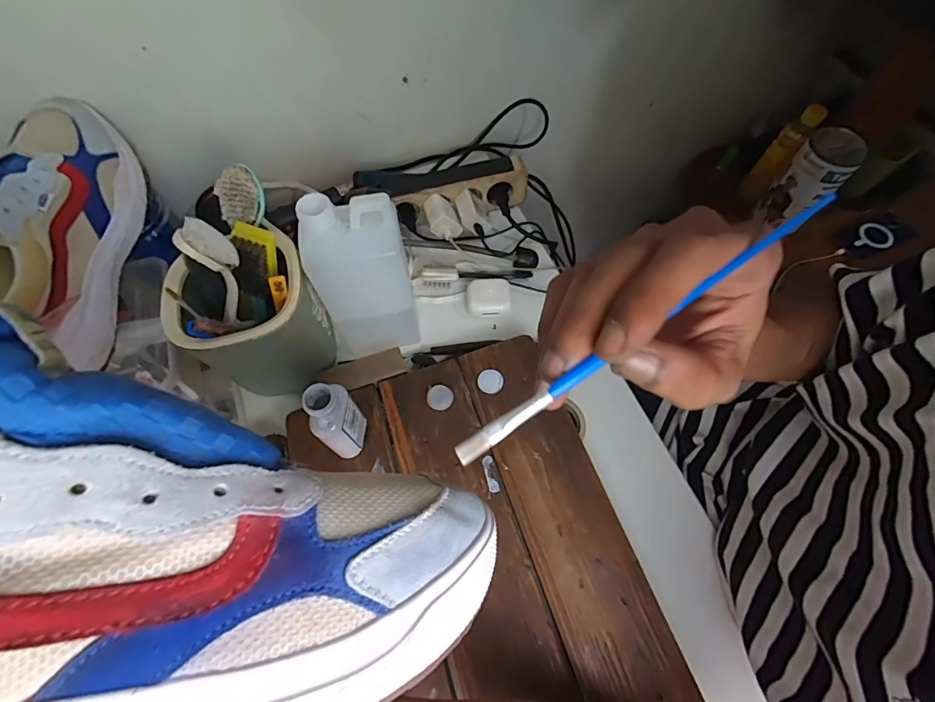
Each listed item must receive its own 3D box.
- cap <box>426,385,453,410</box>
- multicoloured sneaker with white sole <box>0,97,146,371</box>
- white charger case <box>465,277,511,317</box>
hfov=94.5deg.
[{"bbox_3d":[-0.029,0.049,0.456,0.027,0.004,0.026,0,63,1],"label":"cap"},{"bbox_3d":[-0.379,-0.118,0.396,0.097,0.093,0.268,-2,63,0],"label":"multicoloured sneaker with white sole"},{"bbox_3d":[0.025,-0.068,0.536,0.055,0.023,0.047,2,64,2],"label":"white charger case"}]

